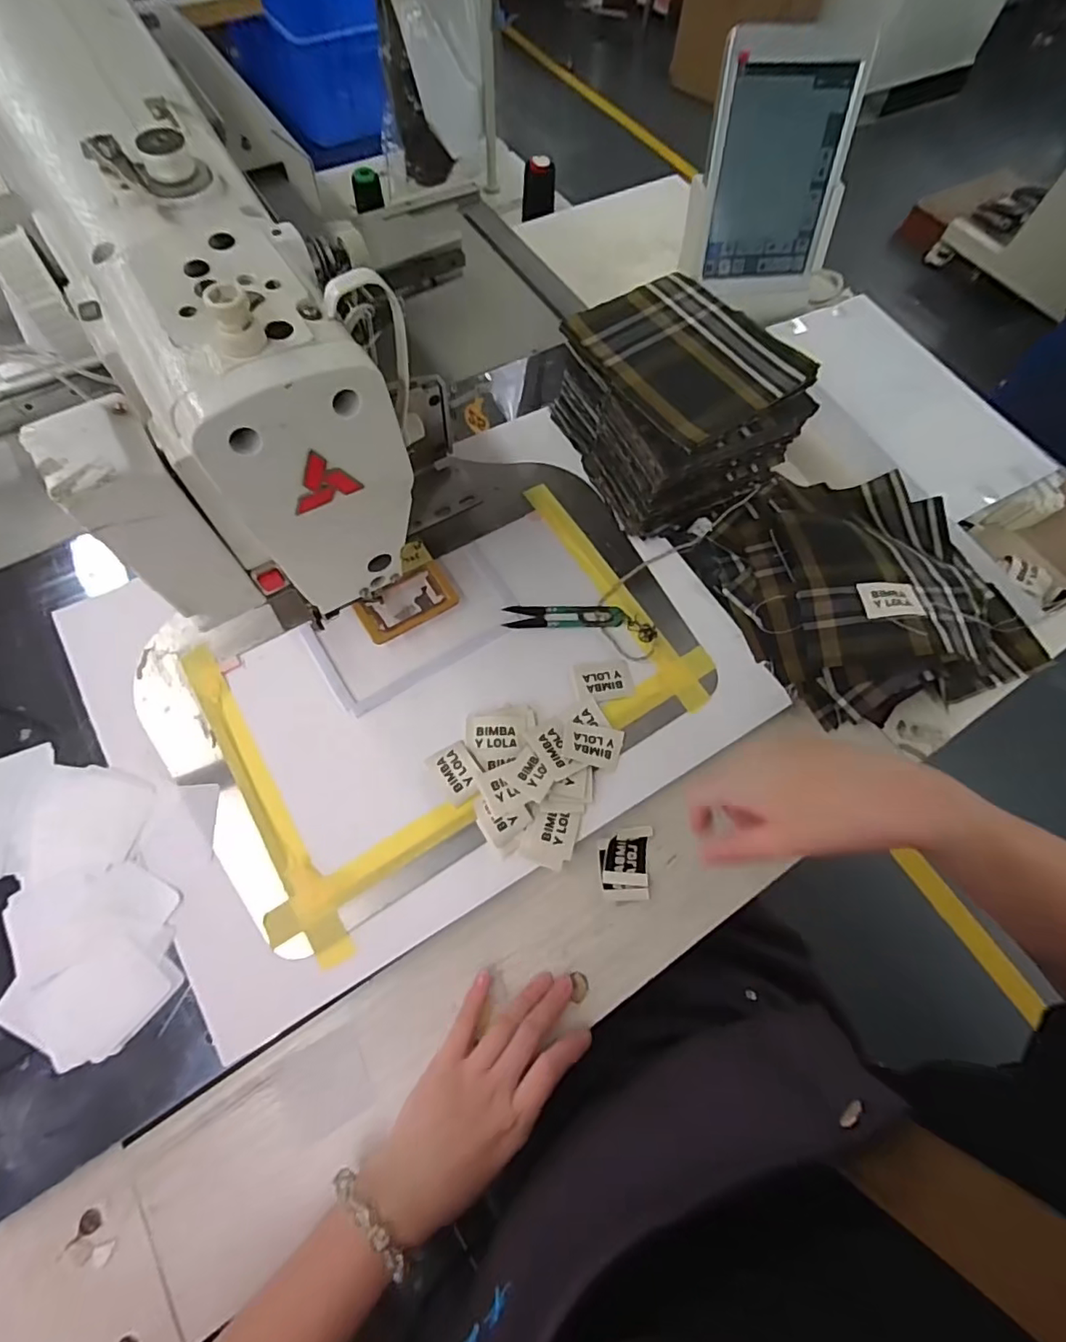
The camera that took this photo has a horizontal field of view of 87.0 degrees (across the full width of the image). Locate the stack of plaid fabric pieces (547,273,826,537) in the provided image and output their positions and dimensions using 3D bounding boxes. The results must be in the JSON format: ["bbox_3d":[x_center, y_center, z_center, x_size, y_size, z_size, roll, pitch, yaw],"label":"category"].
[{"bbox_3d":[0.128,-0.240,0.526,0.154,0.124,0.172,-26,70,-14],"label":"stack of plaid fabric pieces"}]

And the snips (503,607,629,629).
[{"bbox_3d":[0.028,-0.048,0.500,0.105,0.007,0.023,1,66,-3],"label":"snips"}]

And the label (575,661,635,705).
[{"bbox_3d":[0.061,0.009,0.477,0.047,0.004,0.035,-6,67,-6],"label":"label"}]

